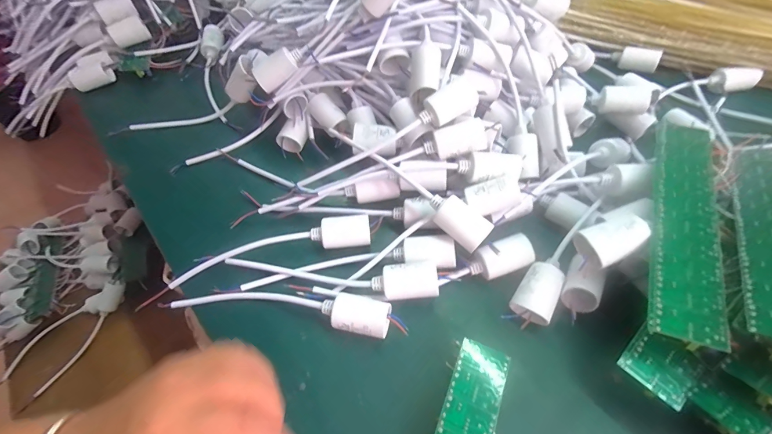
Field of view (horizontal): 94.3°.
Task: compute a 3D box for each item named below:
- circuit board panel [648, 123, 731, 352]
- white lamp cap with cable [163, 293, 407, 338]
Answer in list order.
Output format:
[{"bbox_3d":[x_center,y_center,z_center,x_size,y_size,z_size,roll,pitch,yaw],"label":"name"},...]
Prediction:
[{"bbox_3d":[0.218,-0.001,0.259,0.038,0.004,0.196,15,56,23],"label":"circuit board panel"},{"bbox_3d":[-0.082,0.073,0.290,0.196,0.027,0.024,7,56,7],"label":"white lamp cap with cable"}]

